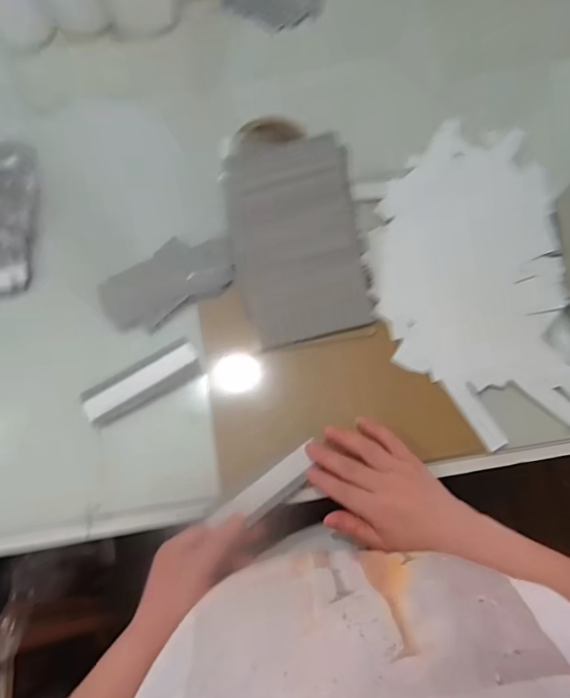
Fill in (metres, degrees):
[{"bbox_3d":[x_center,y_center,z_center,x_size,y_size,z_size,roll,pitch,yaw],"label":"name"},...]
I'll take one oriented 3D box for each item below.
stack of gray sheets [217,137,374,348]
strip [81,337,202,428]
[{"bbox_3d":[0.012,-0.108,0.452,0.131,0.027,0.194,-14,104,3],"label":"stack of gray sheets"},{"bbox_3d":[-0.152,0.035,0.466,0.126,0.004,0.045,-30,80,-17],"label":"strip"}]

